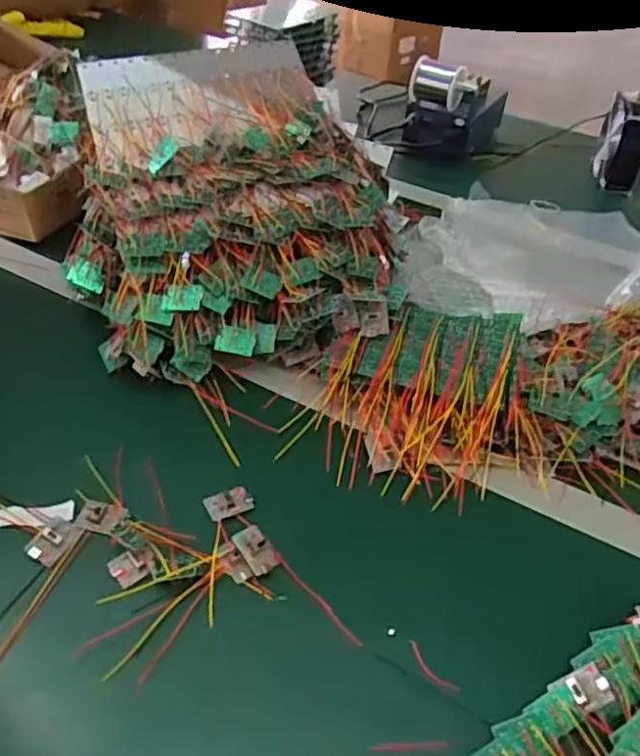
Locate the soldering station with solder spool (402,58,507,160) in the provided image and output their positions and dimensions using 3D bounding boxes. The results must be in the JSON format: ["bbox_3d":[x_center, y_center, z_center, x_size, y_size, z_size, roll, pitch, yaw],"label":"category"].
[{"bbox_3d":[0.220,-0.443,1.075,0.113,0.137,0.211,24,46,19],"label":"soldering station with solder spool"}]

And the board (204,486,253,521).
[{"bbox_3d":[-0.074,0.102,0.539,0.036,0.009,0.022,-17,47,-22],"label":"board"}]

